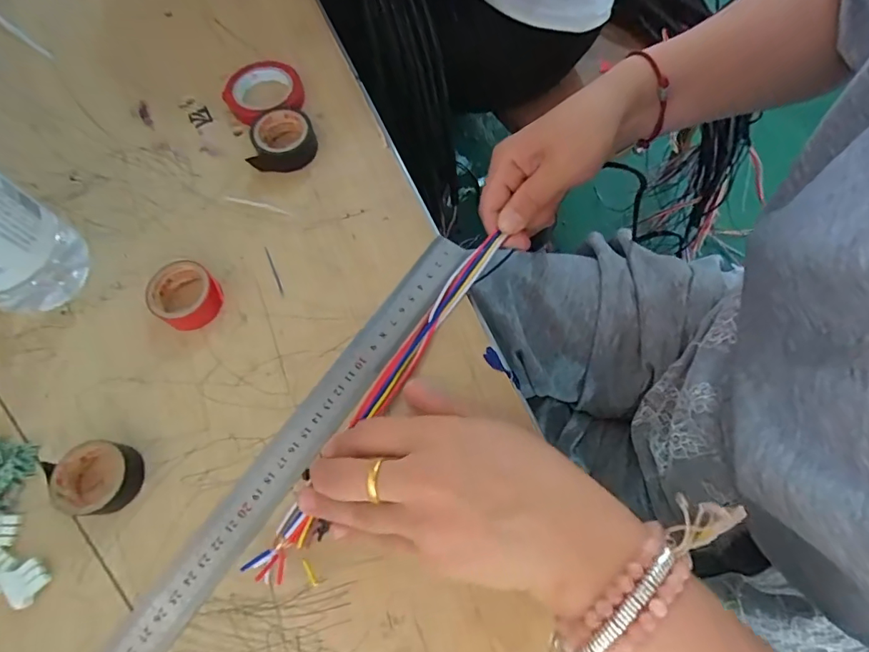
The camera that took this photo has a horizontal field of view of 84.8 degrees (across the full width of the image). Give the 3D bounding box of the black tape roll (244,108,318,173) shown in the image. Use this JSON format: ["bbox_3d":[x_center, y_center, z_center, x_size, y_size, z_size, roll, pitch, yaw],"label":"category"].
[{"bbox_3d":[-0.105,-0.129,0.331,0.043,0.020,0.041,0,67,0],"label":"black tape roll"}]

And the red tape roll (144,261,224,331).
[{"bbox_3d":[-0.152,-0.019,0.289,0.040,0.018,0.037,0,67,0],"label":"red tape roll"}]

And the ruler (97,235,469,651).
[{"bbox_3d":[-0.078,0.069,0.261,0.027,0.004,0.314,33,72,13],"label":"ruler"}]

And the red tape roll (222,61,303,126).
[{"bbox_3d":[-0.127,-0.174,0.355,0.057,0.019,0.055,0,67,0],"label":"red tape roll"}]

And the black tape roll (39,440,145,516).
[{"bbox_3d":[-0.178,0.080,0.250,0.039,0.016,0.037,0,67,0],"label":"black tape roll"}]

